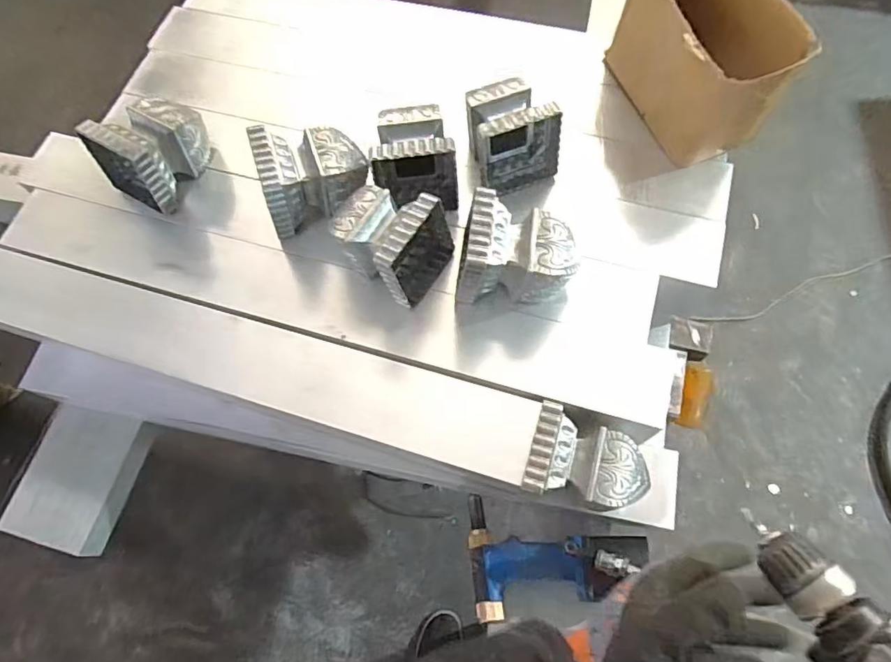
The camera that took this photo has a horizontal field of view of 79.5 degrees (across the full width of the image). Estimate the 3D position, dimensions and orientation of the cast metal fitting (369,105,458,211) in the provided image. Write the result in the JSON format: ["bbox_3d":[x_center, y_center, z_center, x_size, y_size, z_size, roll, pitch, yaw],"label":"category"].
[{"bbox_3d":[-0.037,-0.241,0.727,0.106,0.108,0.121,0,68,3],"label":"cast metal fitting"}]

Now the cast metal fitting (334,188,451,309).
[{"bbox_3d":[-0.075,-0.121,0.681,0.136,0.106,0.110,31,73,14],"label":"cast metal fitting"}]

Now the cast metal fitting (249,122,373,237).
[{"bbox_3d":[-0.179,-0.216,0.719,0.143,0.098,0.107,-20,68,-5],"label":"cast metal fitting"}]

